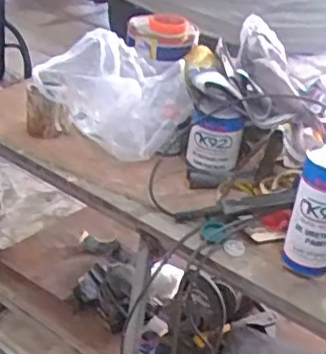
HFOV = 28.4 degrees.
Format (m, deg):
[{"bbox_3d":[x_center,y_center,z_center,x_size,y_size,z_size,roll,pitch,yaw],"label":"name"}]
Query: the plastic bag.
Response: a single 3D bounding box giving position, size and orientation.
[{"bbox_3d":[-0.111,-0.163,1.324,0.309,0.191,0.196,1,31,-10],"label":"plastic bag"}]

